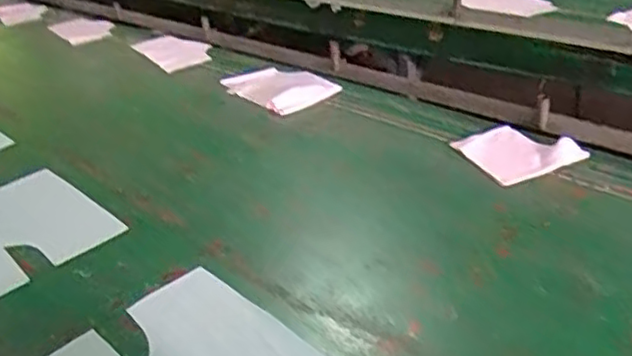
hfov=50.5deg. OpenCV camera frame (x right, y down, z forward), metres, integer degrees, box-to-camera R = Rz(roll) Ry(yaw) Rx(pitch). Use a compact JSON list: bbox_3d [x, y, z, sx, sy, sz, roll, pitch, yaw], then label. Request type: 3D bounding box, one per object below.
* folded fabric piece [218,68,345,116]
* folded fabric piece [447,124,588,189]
[{"bbox_3d":[-0.089,-0.205,1.516,0.174,0.014,0.293,-27,34,-32],"label":"folded fabric piece"},{"bbox_3d":[0.325,-0.046,1.105,0.167,0.008,0.173,-19,30,-20],"label":"folded fabric piece"}]

